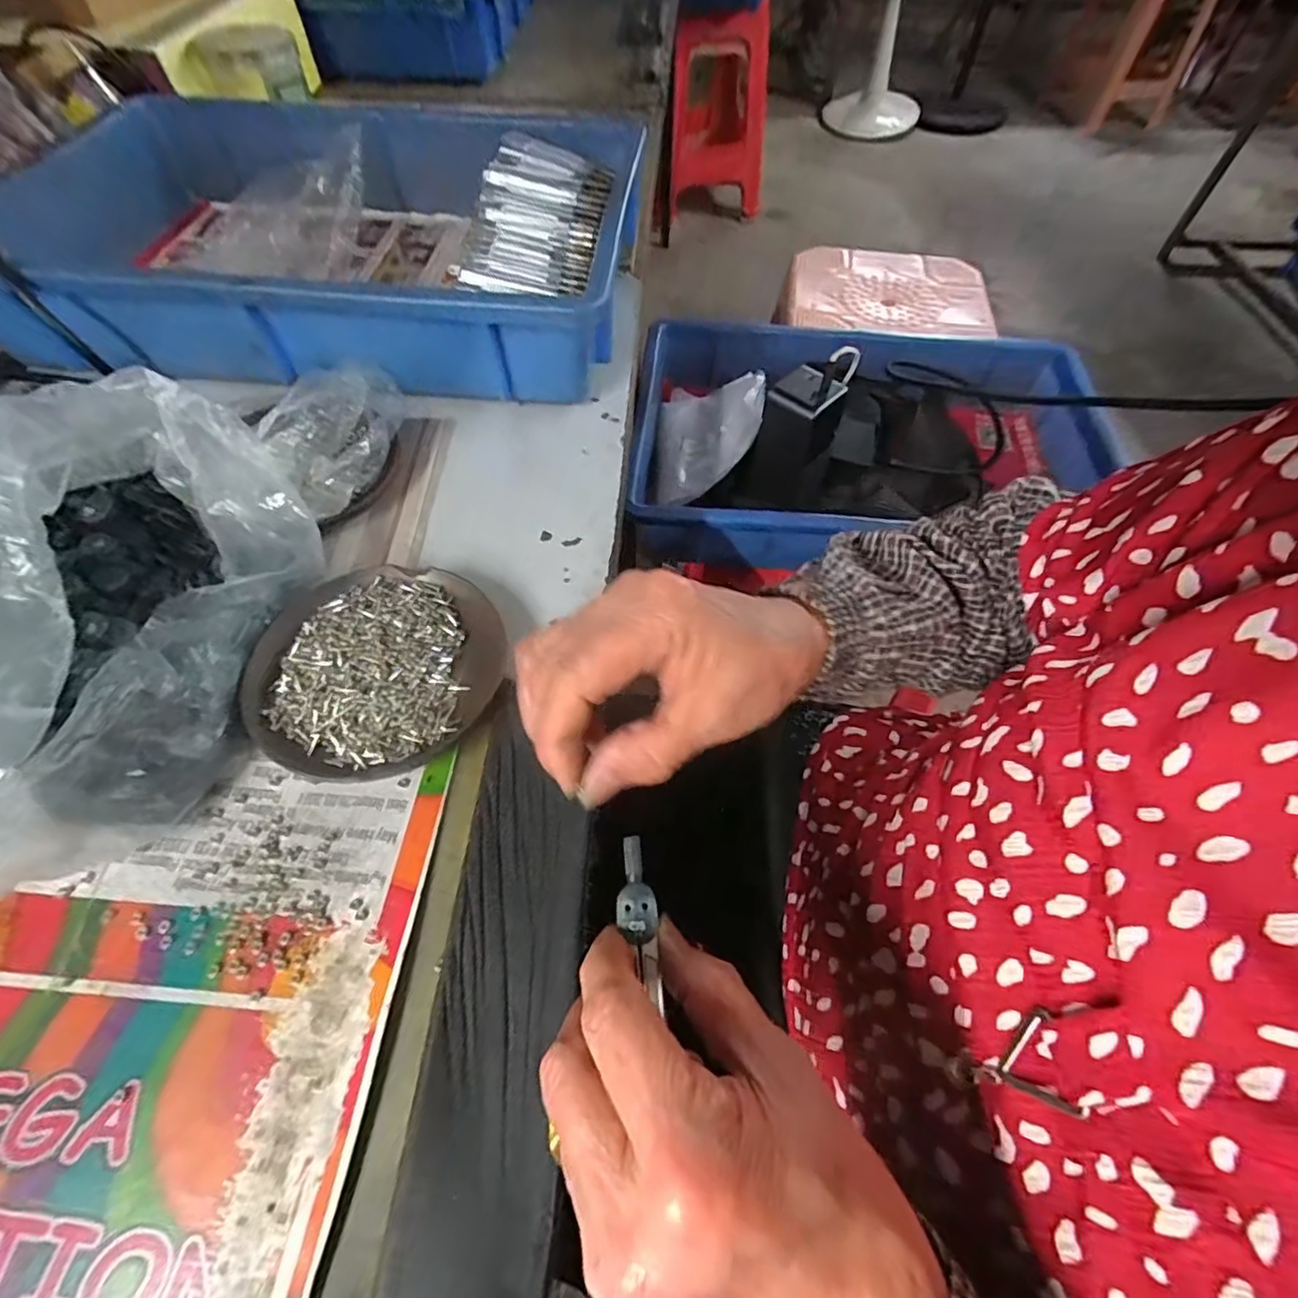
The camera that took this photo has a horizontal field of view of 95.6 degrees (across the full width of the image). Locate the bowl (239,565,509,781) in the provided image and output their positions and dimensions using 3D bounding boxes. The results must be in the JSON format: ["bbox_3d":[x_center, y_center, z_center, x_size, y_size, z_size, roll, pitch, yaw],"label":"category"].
[{"bbox_3d":[-0.128,0.007,0.282,0.112,0.021,0.113,1,57,-1],"label":"bowl"}]

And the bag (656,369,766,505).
[{"bbox_3d":[0.060,-0.223,0.576,0.101,0.077,0.174,4,57,1],"label":"bag"}]

